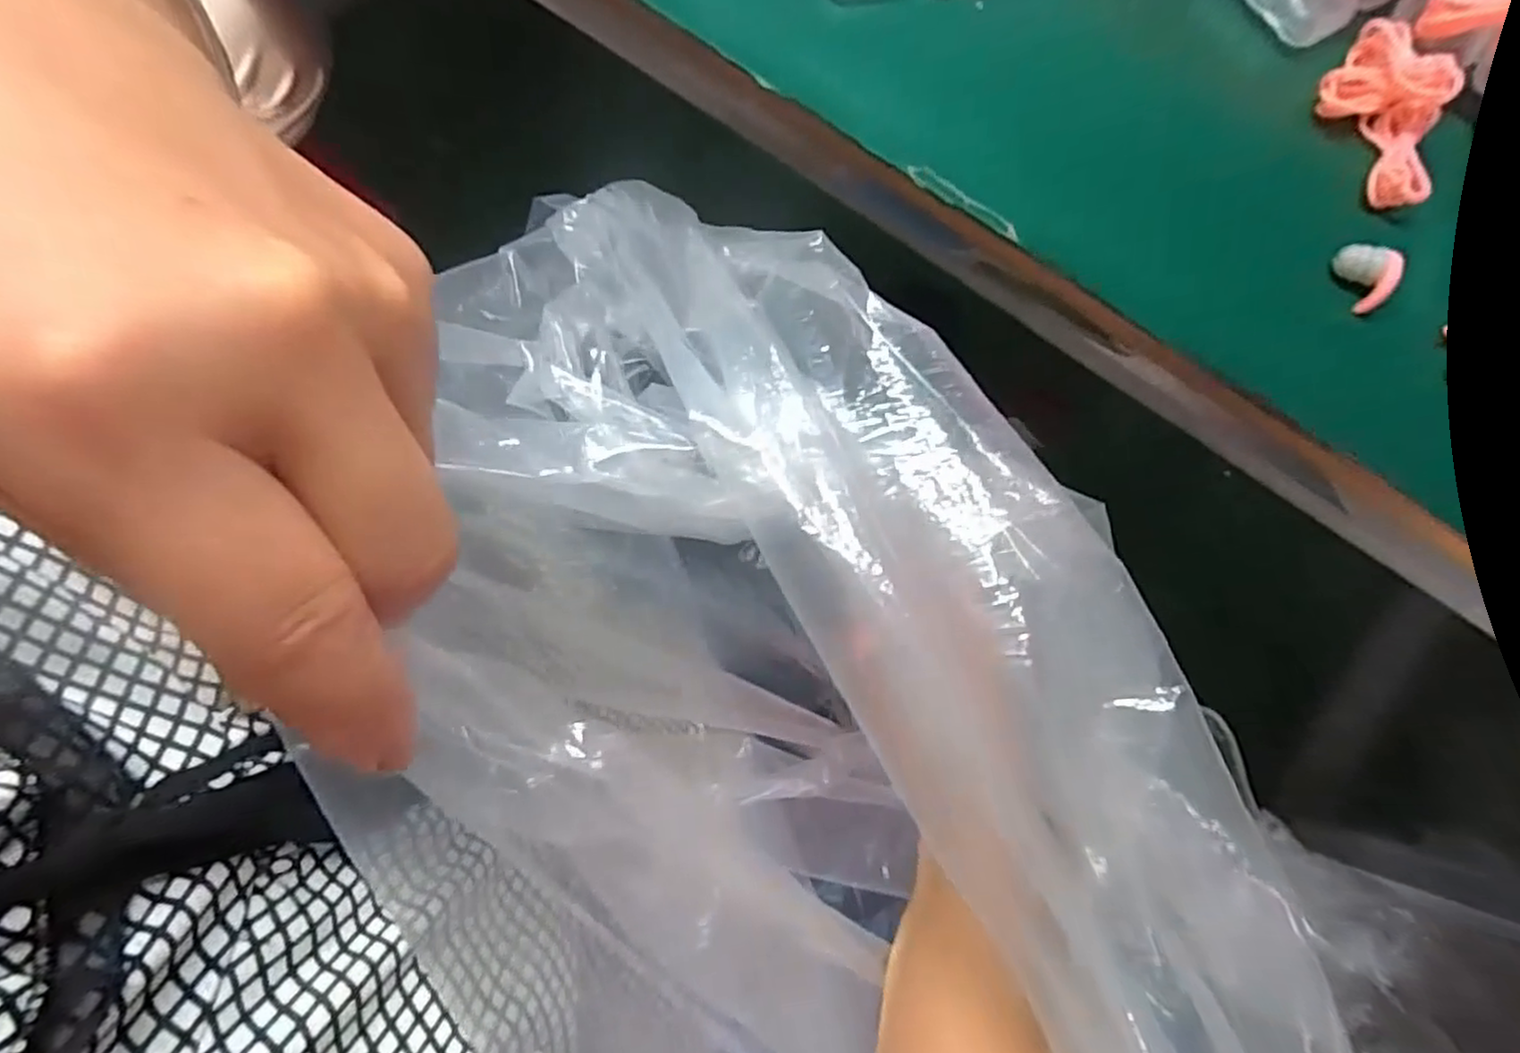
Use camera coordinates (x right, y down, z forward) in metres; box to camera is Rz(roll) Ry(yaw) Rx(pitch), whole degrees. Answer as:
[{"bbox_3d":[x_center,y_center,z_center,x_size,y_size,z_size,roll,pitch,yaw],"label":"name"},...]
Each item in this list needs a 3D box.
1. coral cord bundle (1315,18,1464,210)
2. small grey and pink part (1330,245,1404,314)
[{"bbox_3d":[0.243,-0.163,0.269,0.032,0.033,0.078,-8,78,-1],"label":"coral cord bundle"},{"bbox_3d":[0.231,-0.096,0.260,0.015,0.013,0.024,-24,79,-4],"label":"small grey and pink part"}]

